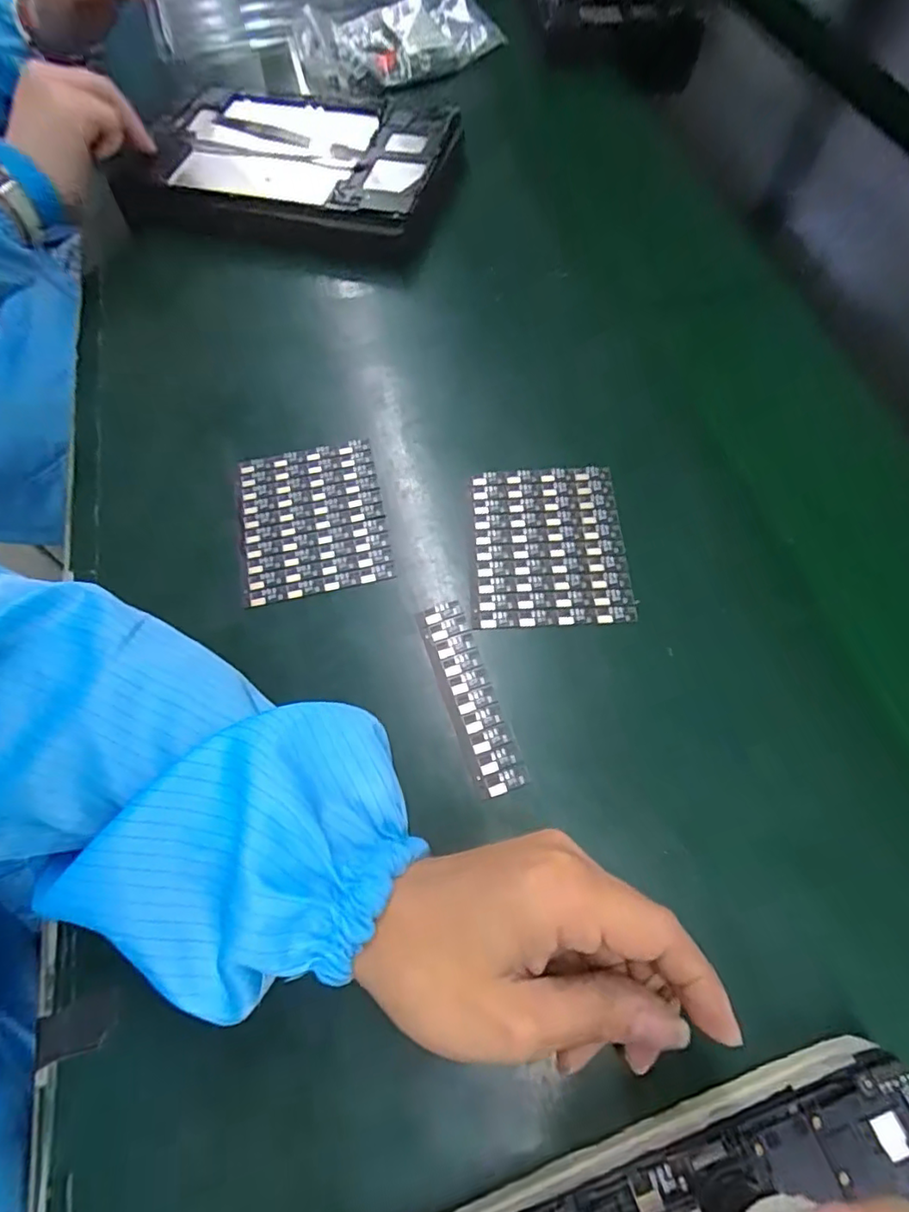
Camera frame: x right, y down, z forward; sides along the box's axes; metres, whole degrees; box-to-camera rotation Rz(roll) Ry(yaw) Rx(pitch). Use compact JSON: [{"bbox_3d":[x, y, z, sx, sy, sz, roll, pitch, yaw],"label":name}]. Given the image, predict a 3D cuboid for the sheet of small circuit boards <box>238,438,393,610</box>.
[{"bbox_3d":[-0.081,-0.050,0.331,0.081,0.006,0.092,-12,63,-5],"label":"sheet of small circuit boards"}]

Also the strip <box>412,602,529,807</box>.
[{"bbox_3d":[0.007,0.042,0.285,0.024,0.004,0.097,-18,64,-8],"label":"strip"}]

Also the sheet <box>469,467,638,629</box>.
[{"bbox_3d":[0.050,-0.034,0.317,0.081,0.004,0.094,-1,63,0],"label":"sheet"}]

